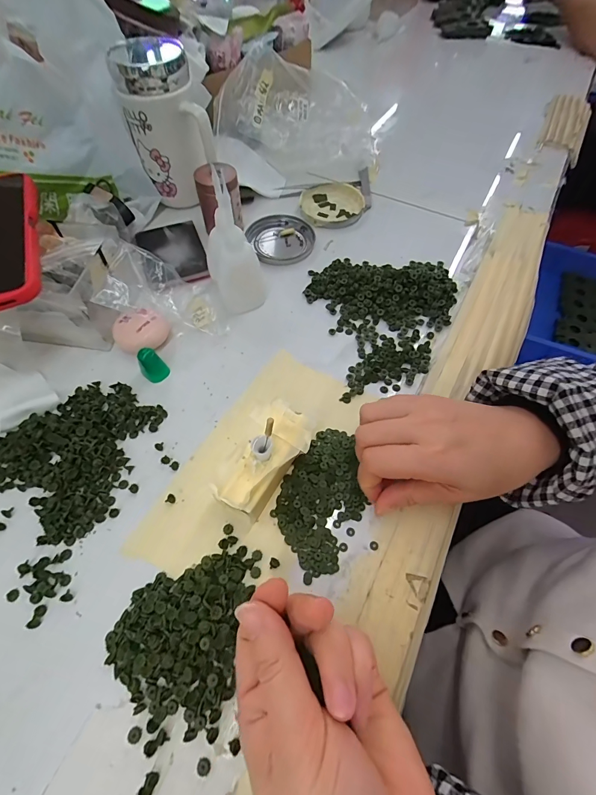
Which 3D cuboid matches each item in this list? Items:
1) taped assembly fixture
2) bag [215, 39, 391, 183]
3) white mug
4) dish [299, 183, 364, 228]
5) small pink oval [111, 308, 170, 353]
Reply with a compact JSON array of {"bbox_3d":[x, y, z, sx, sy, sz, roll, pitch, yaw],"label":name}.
[{"bbox_3d":[-0.022,0.046,0.256,0.046,0.042,0.081,21,62,11],"label":"taped assembly fixture"},{"bbox_3d":[0.009,-0.366,0.465,0.218,0.094,0.114,7,60,4],"label":"bag"},{"bbox_3d":[-0.143,-0.294,0.391,0.080,0.137,0.084,-17,61,-10],"label":"white mug"},{"bbox_3d":[0.042,-0.242,0.442,0.078,0.008,0.076,0,60,0],"label":"dish"},{"bbox_3d":[-0.143,-0.060,0.319,0.048,0.032,0.031,-13,61,-8],"label":"small pink oval"}]

